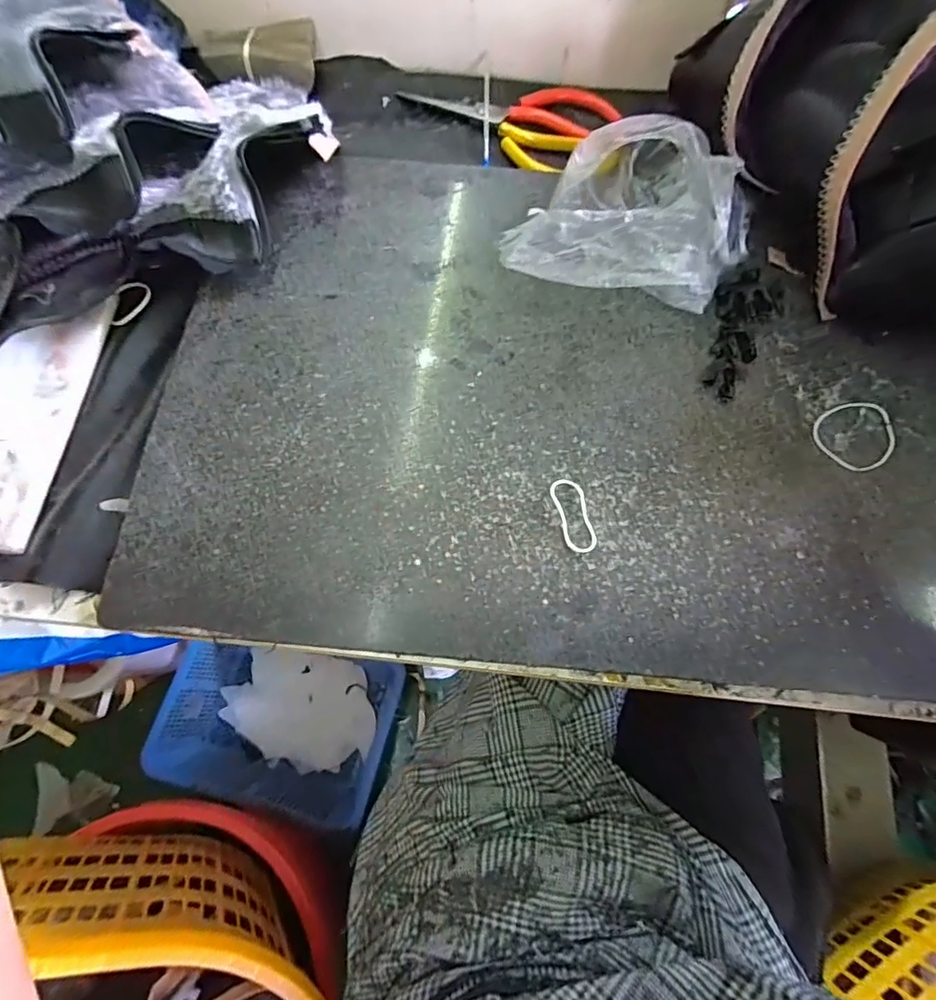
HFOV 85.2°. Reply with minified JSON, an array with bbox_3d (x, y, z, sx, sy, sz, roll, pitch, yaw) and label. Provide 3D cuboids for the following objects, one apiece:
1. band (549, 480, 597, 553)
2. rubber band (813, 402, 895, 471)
[{"bbox_3d":[0.070,0.009,0.333,0.022,0.006,0.050,-15,73,-4],"label":"band"},{"bbox_3d":[0.269,-0.044,0.351,0.056,0.004,0.048,-20,73,-6],"label":"rubber band"}]

